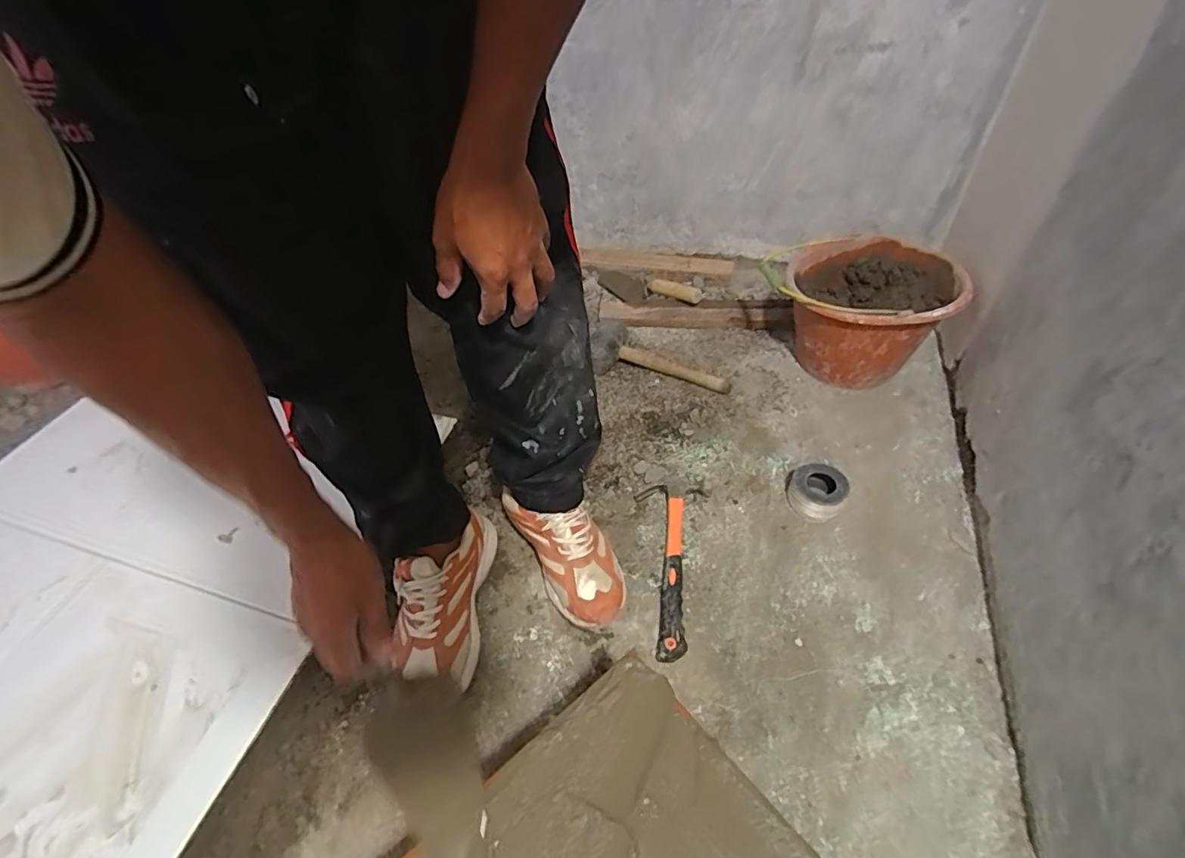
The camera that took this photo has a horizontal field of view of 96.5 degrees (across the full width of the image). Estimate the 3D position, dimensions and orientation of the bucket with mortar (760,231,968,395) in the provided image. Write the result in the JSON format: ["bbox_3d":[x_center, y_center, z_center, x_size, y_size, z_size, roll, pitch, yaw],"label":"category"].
[{"bbox_3d":[0.496,-0.209,0.995,0.268,0.194,0.274,-3,48,3],"label":"bucket with mortar"}]

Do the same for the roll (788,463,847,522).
[{"bbox_3d":[0.357,0.099,0.840,0.087,0.045,0.088,-3,48,3],"label":"roll"}]

